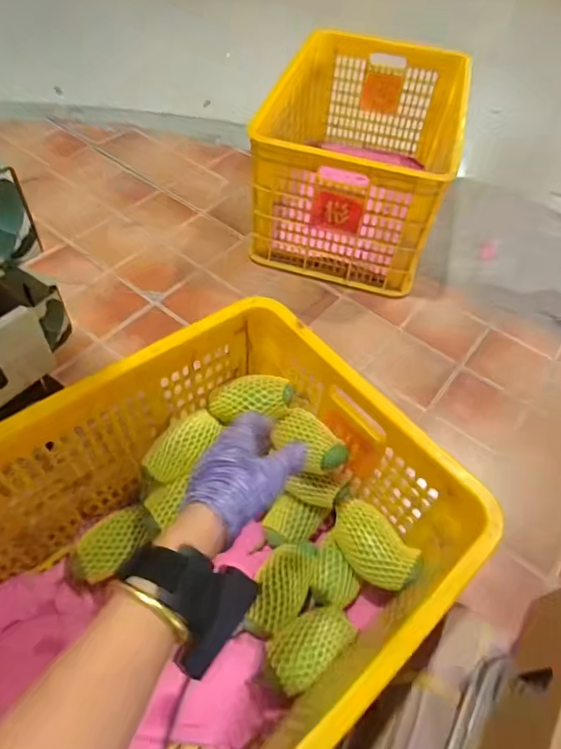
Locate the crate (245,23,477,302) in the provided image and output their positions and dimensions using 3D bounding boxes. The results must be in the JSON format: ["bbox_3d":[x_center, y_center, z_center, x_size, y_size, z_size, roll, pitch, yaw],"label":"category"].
[{"bbox_3d":[0.193,-0.550,1.173,0.411,0.321,0.631,16,54,6],"label":"crate"}]

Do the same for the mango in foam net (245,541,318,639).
[{"bbox_3d":[0.003,0.300,0.651,0.068,0.053,0.133,22,55,10],"label":"mango in foam net"}]

